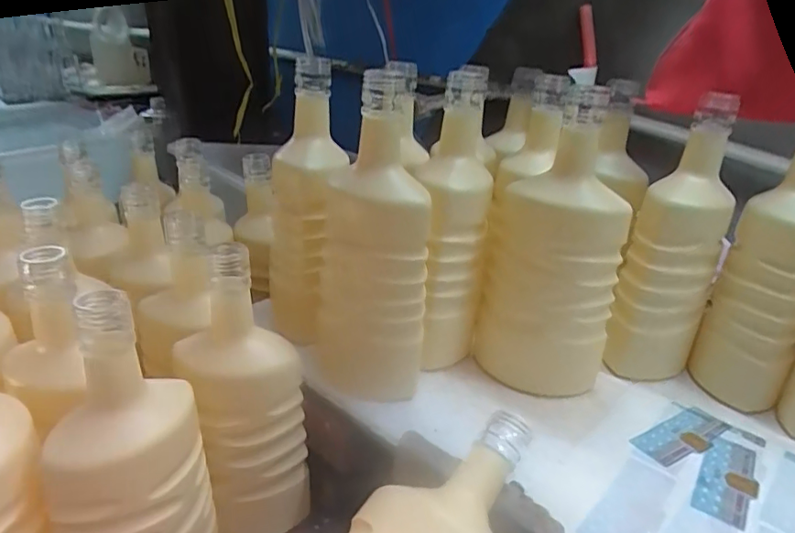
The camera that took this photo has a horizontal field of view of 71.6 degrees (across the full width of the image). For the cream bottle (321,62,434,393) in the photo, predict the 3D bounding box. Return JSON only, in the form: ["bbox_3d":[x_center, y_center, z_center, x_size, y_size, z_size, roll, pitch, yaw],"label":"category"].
[{"bbox_3d":[-0.019,-0.013,0.425,0.085,0.242,0.073,1,23,-6],"label":"cream bottle"}]

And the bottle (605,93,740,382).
[{"bbox_3d":[0.236,-0.011,0.474,0.072,0.237,0.062,14,25,22],"label":"bottle"}]

